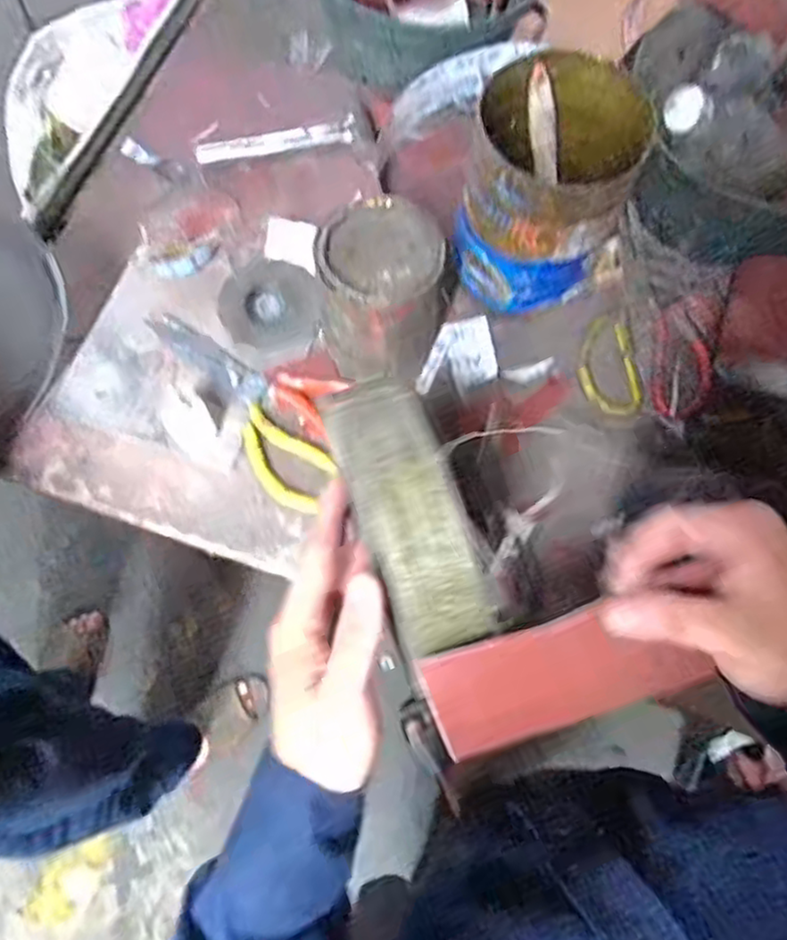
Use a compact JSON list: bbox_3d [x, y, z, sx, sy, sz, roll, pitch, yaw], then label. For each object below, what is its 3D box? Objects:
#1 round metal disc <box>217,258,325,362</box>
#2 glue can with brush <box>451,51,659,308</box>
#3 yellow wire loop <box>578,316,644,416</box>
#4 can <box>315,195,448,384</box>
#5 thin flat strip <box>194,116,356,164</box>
[{"bbox_3d":[-0.107,-0.143,0.623,0.089,0.012,0.085,0,71,-1],"label":"round metal disc"},{"bbox_3d":[0.121,-0.219,0.572,0.118,0.158,0.140,21,72,6],"label":"glue can with brush"},{"bbox_3d":[0.185,-0.088,0.607,0.052,0.006,0.091,-7,71,-3],"label":"yellow wire loop"},{"bbox_3d":[-0.007,-0.142,0.567,0.098,0.114,0.115,6,71,1],"label":"can"},{"bbox_3d":[-0.112,-0.313,0.674,0.148,0.010,0.028,-8,72,-3],"label":"thin flat strip"}]

